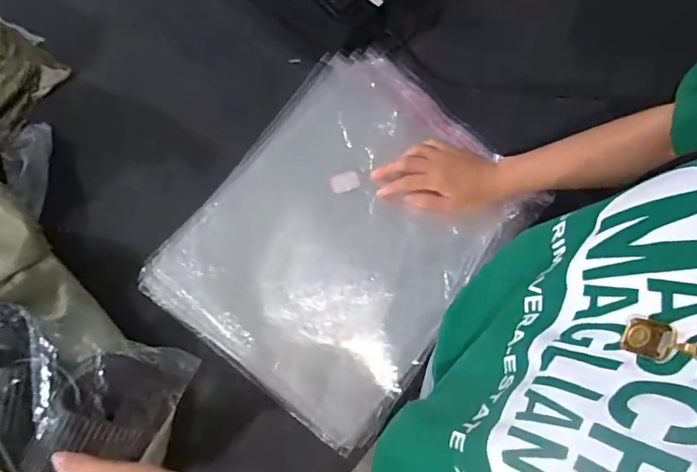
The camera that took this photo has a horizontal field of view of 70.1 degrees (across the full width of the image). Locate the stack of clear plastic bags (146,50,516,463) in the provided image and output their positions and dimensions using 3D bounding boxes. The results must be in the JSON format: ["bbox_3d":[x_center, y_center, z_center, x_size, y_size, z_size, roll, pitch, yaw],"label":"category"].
[{"bbox_3d":[-0.001,-0.009,0.609,0.320,0.035,0.407,37,79,8],"label":"stack of clear plastic bags"}]

